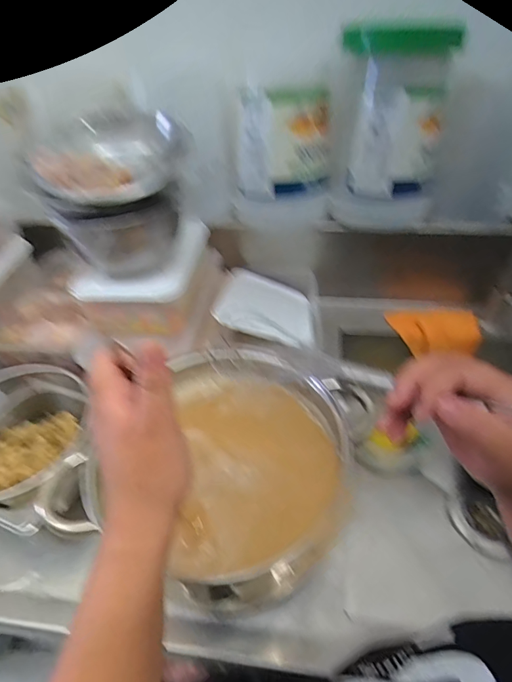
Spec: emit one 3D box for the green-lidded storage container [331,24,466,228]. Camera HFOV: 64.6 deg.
[{"bbox_3d":[0.192,-0.301,0.596,0.096,0.251,0.133,-31,49,-27],"label":"green-lidded storage container"}]

